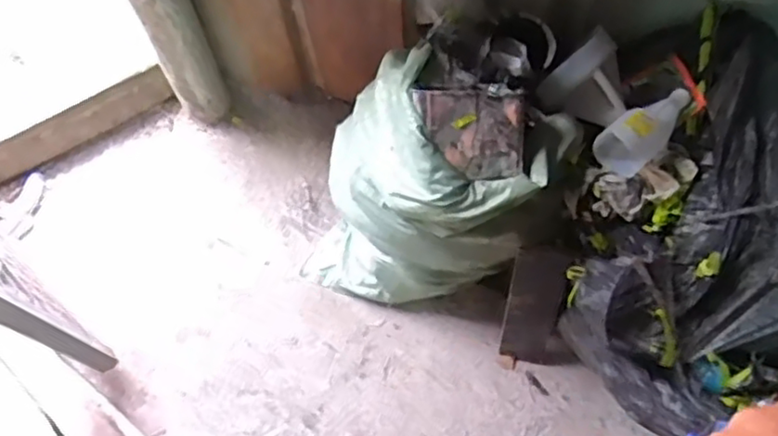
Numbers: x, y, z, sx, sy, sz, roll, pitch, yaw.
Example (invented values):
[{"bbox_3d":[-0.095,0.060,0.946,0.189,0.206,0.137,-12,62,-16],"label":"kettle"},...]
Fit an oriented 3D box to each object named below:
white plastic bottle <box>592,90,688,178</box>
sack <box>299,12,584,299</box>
[{"bbox_3d":[0.424,-0.146,1.067,0.191,0.095,0.072,-36,70,-14],"label":"white plastic bottle"},{"bbox_3d":[0.105,-0.066,1.264,0.423,0.599,0.451,33,71,15],"label":"sack"}]

